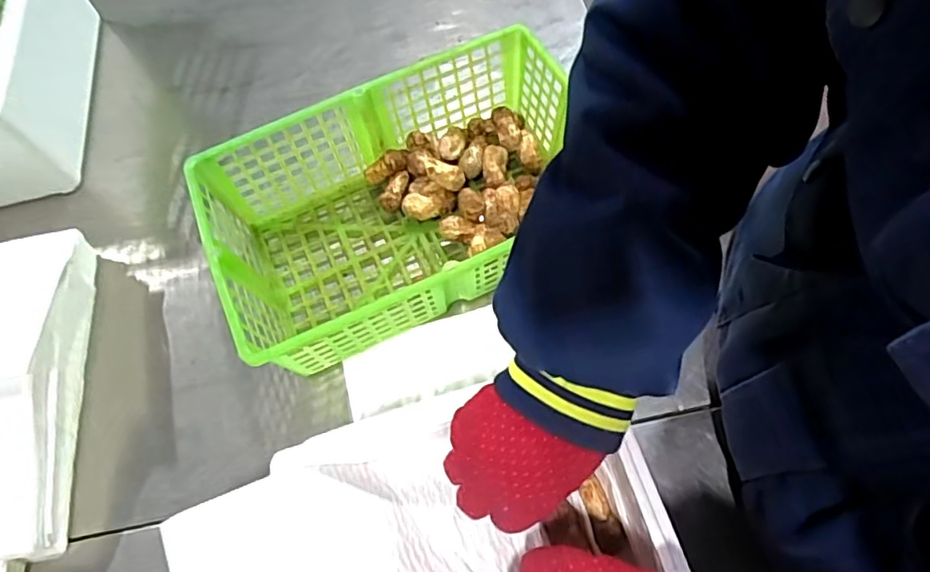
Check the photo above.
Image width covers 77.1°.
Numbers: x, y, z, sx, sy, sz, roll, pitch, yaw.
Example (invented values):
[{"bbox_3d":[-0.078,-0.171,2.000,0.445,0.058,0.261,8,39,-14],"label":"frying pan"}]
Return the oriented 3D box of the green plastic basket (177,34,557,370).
[{"bbox_3d":[-0.051,-0.073,0.549,0.340,0.114,0.212,-25,66,-9],"label":"green plastic basket"}]

